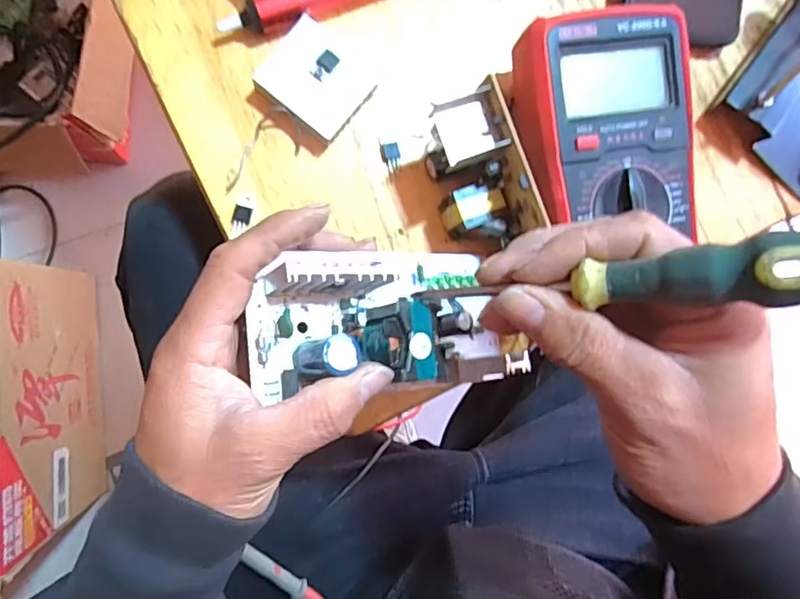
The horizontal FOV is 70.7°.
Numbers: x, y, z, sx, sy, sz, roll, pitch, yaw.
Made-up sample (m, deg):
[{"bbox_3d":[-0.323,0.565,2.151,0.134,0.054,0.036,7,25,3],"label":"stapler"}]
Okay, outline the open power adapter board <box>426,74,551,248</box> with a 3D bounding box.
[{"bbox_3d":[0.040,-0.067,0.306,0.039,0.061,0.076,-20,91,-8],"label":"open power adapter board"}]

